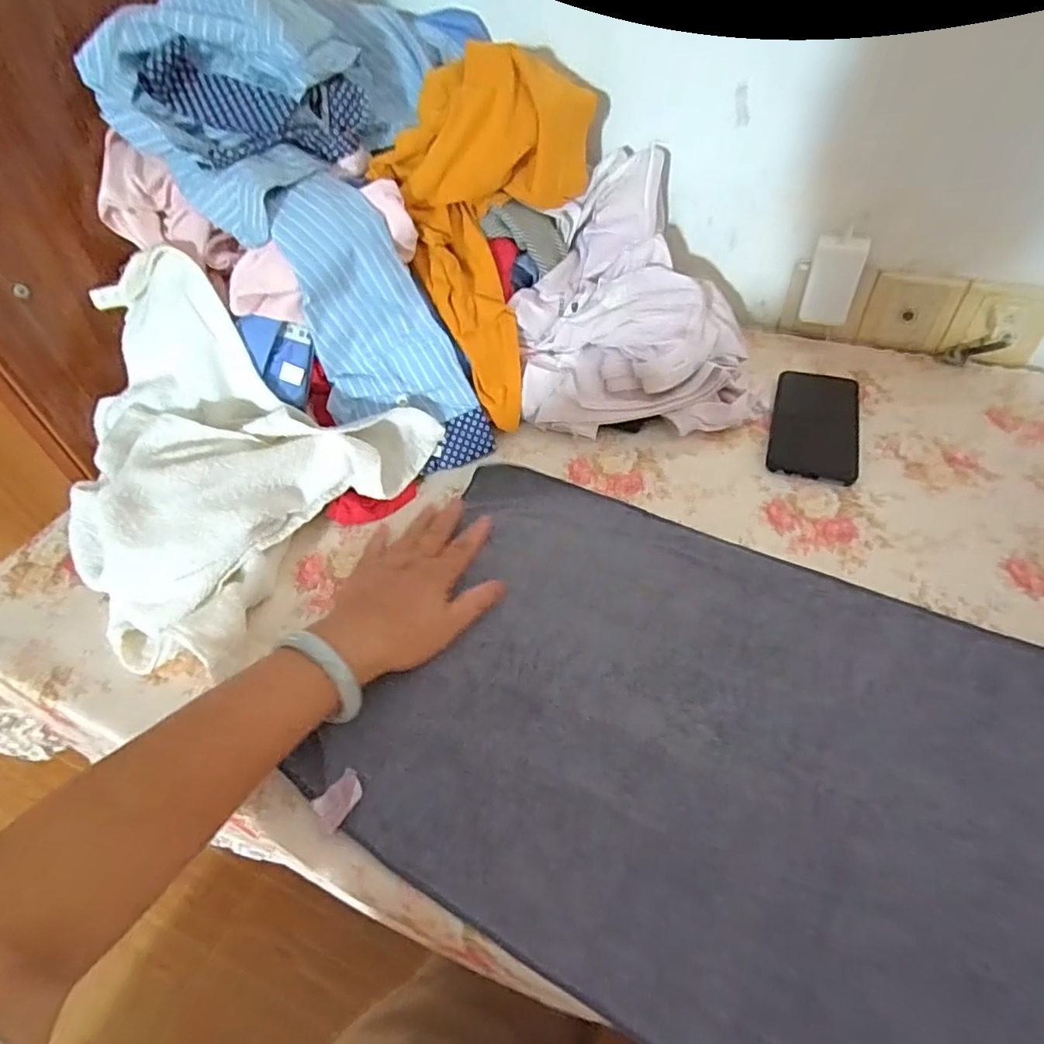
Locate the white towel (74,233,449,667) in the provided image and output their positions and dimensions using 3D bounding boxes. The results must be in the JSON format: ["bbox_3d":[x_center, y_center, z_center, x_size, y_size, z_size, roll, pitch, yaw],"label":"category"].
[{"bbox_3d":[-0.288,-0.050,0.504,0.336,0.079,0.298,27,64,0],"label":"white towel"}]

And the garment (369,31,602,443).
[{"bbox_3d":[-0.043,-0.295,0.601,0.158,0.250,0.254,15,51,18],"label":"garment"}]

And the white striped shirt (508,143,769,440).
[{"bbox_3d":[0.125,-0.237,0.623,0.243,0.167,0.259,3,49,8],"label":"white striped shirt"}]

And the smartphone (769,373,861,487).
[{"bbox_3d":[0.292,-0.099,0.587,0.079,0.015,0.146,13,51,16],"label":"smartphone"}]

